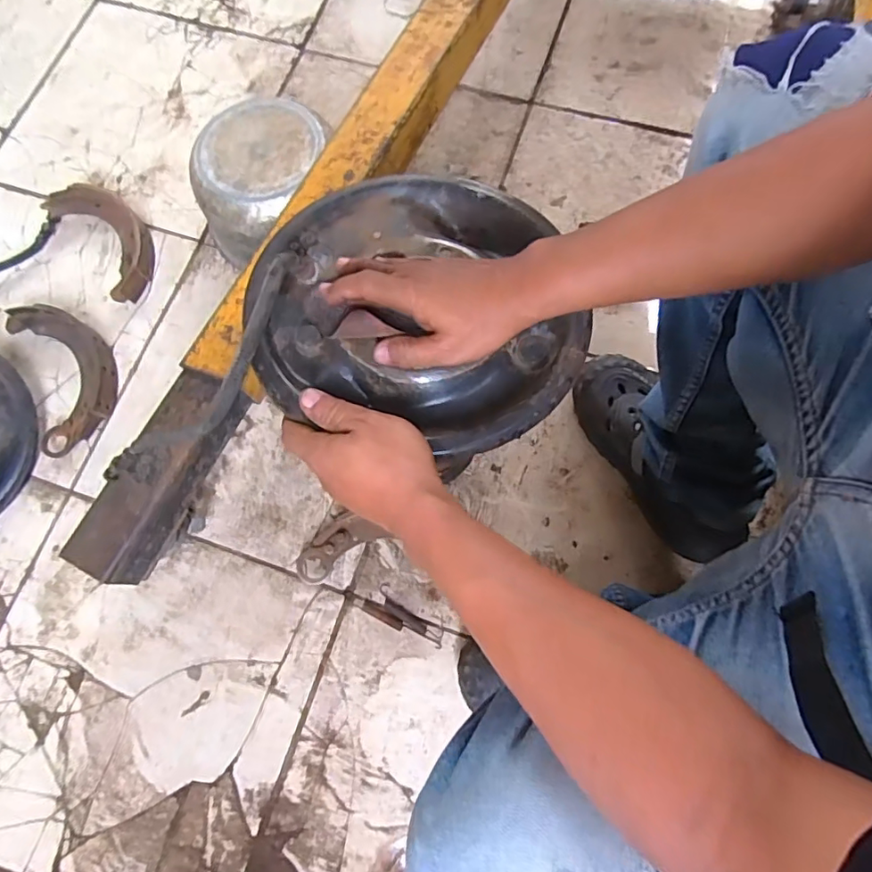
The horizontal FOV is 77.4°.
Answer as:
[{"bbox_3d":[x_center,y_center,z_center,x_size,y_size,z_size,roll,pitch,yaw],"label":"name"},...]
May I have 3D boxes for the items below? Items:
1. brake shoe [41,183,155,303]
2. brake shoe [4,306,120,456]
[{"bbox_3d":[-0.493,-0.307,0.817,0.101,0.044,0.227,-39,78,-9],"label":"brake shoe"},{"bbox_3d":[-0.511,-0.095,0.757,0.116,0.033,0.221,-25,76,-6],"label":"brake shoe"}]

